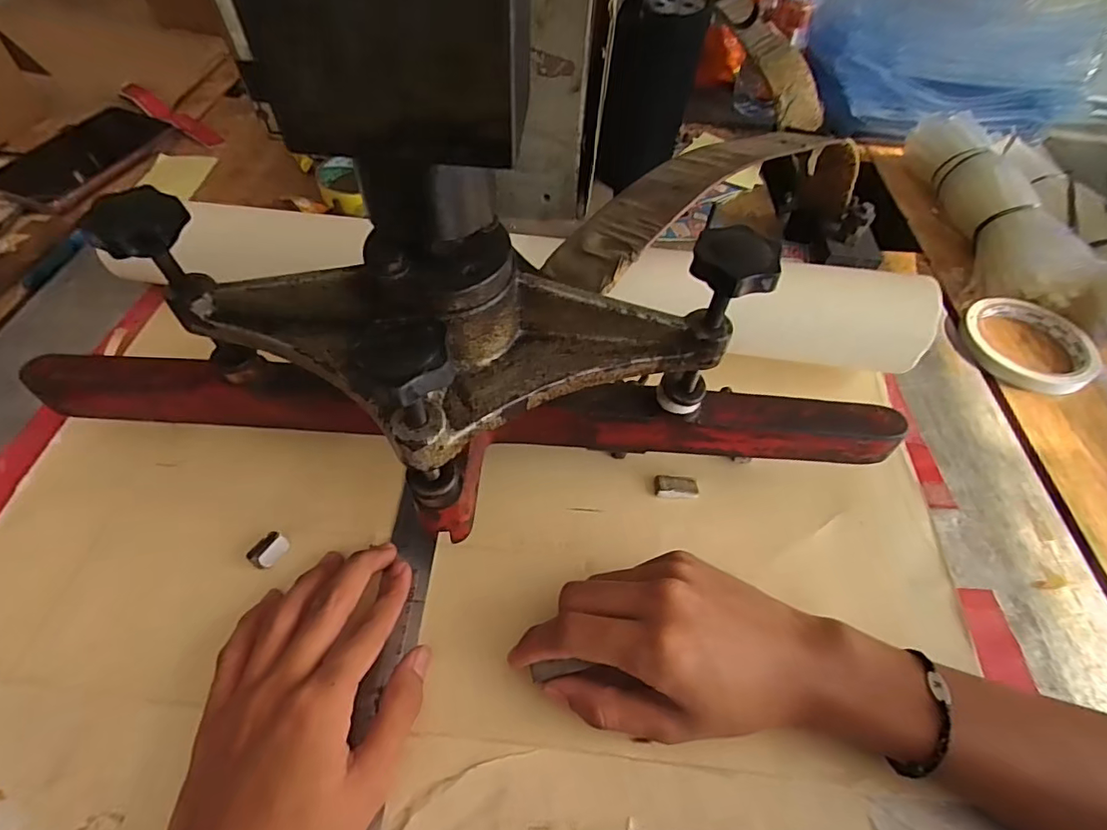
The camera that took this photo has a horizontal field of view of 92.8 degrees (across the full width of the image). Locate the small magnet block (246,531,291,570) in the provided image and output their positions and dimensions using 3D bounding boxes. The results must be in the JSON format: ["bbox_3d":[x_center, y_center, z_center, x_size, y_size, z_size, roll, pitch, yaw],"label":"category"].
[{"bbox_3d":[-0.159,0.076,0.294,0.010,0.010,0.020,27,57,15],"label":"small magnet block"}]

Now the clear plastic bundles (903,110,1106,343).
[{"bbox_3d":[0.454,-0.190,0.499,0.158,0.051,0.286,3,53,0],"label":"clear plastic bundles"}]

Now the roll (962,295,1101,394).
[{"bbox_3d":[0.382,-0.060,0.420,0.097,0.013,0.094,2,54,-2],"label":"roll"}]

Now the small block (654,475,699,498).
[{"bbox_3d":[0.078,0.045,0.332,0.027,0.004,0.016,7,54,2],"label":"small block"}]

